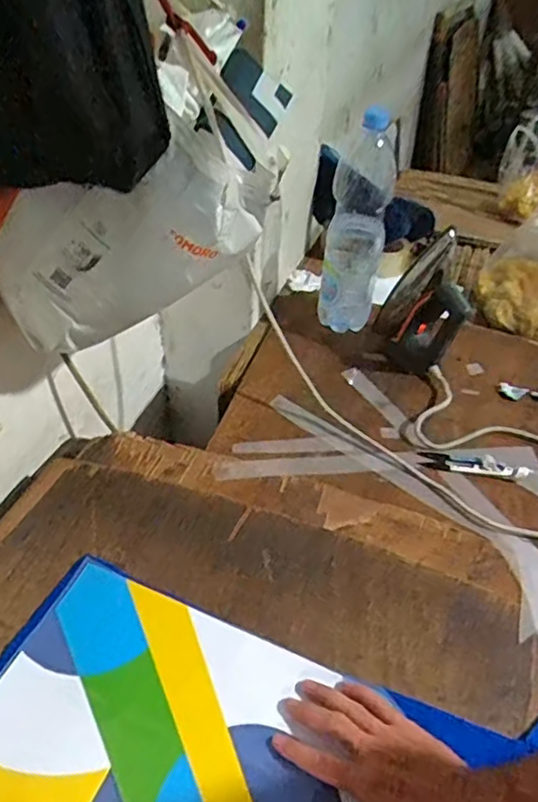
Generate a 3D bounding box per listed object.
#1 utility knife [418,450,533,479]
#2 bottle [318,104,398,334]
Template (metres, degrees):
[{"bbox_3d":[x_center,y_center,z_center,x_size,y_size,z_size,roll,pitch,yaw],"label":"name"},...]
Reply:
[{"bbox_3d":[0.275,0.086,0.824,0.141,0.013,0.027,9,43,4],"label":"utility knife"},{"bbox_3d":[0.129,-0.234,0.906,0.088,0.337,0.072,8,43,3],"label":"bottle"}]

